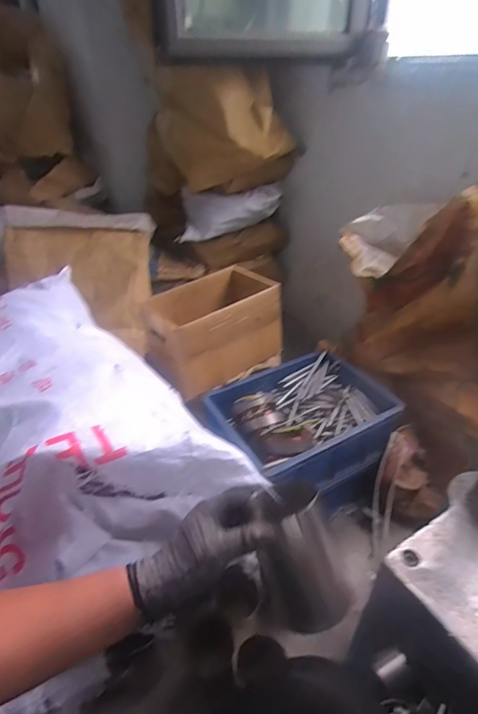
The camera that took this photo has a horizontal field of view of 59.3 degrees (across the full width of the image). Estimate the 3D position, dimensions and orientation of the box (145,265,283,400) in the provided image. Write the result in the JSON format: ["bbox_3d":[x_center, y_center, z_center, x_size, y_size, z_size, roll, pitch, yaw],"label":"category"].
[{"bbox_3d":[-0.074,-0.077,1.107,0.327,0.197,0.207,-23,41,-29],"label":"box"}]

